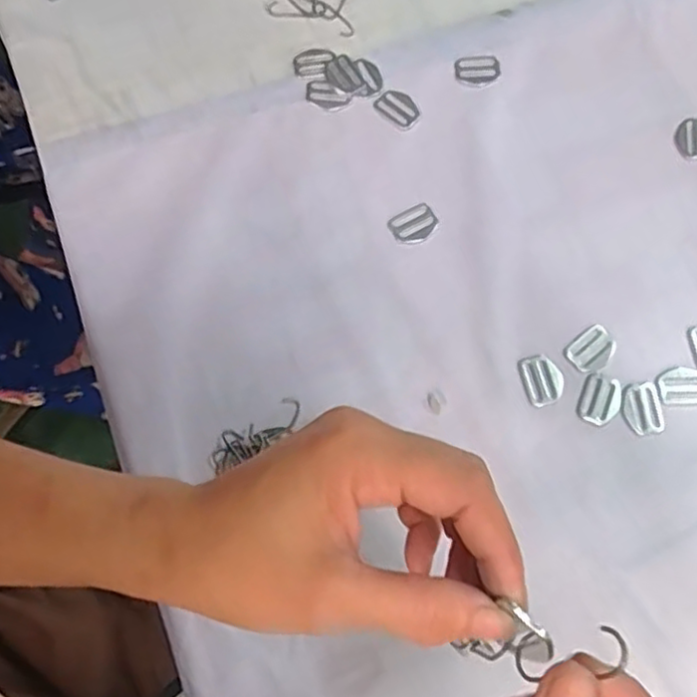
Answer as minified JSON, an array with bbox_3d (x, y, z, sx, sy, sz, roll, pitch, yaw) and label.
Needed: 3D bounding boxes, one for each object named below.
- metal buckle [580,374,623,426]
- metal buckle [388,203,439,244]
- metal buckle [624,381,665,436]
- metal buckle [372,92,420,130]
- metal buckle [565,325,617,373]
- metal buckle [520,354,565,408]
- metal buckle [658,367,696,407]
[{"bbox_3d":[0.159,0.033,0.423,0.026,0.004,0.032,19,73,4],"label":"metal buckle"},{"bbox_3d":[0.045,-0.083,0.456,0.031,0.004,0.024,-32,76,-11],"label":"metal buckle"},{"bbox_3d":[0.189,0.038,0.426,0.024,0.004,0.032,-9,73,-5],"label":"metal buckle"},{"bbox_3d":[0.036,-0.171,0.480,0.024,0.005,0.032,-41,78,-13],"label":"metal buckle"},{"bbox_3d":[0.156,0.001,0.431,0.033,0.004,0.024,-37,77,-12],"label":"metal buckle"},{"bbox_3d":[0.123,0.019,0.422,0.026,0.004,0.031,-17,74,-7],"label":"metal buckle"},{"bbox_3d":[0.214,0.024,0.427,0.033,0.004,0.024,-2,73,-3],"label":"metal buckle"}]

